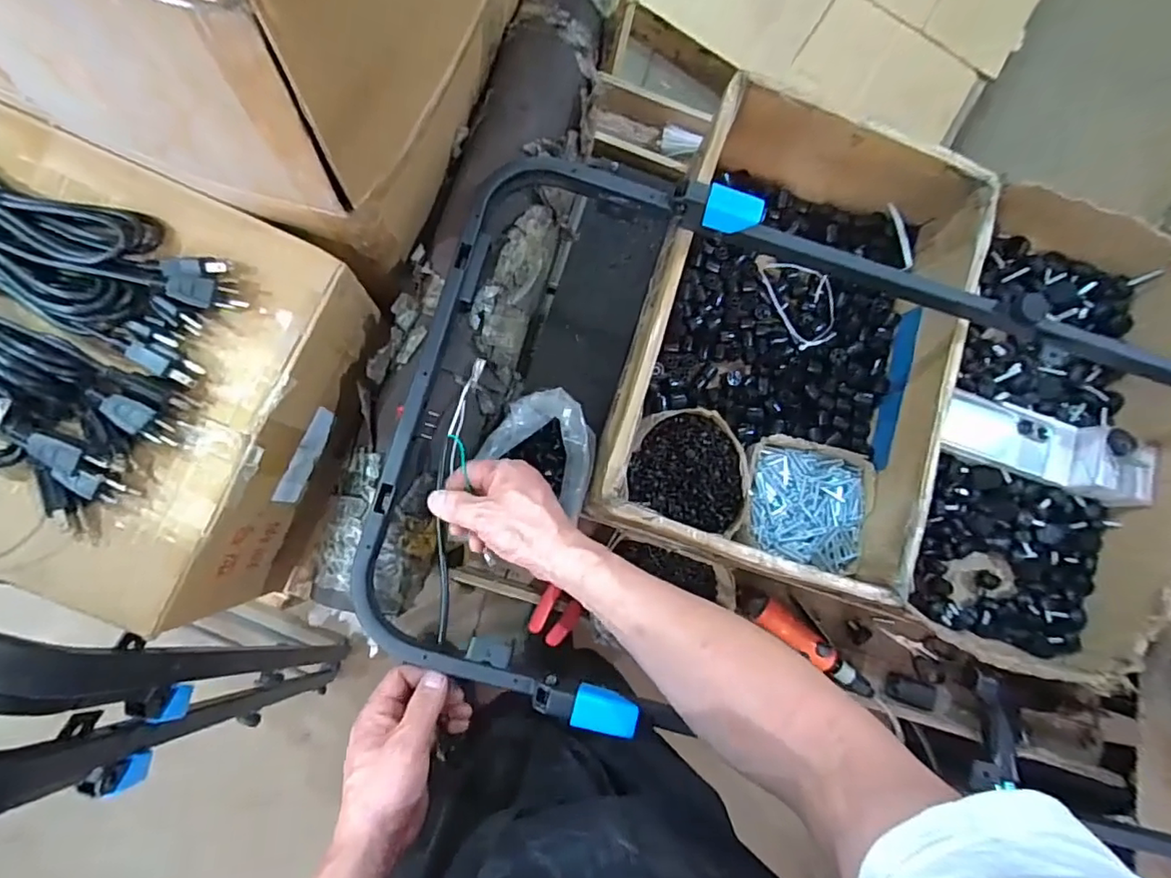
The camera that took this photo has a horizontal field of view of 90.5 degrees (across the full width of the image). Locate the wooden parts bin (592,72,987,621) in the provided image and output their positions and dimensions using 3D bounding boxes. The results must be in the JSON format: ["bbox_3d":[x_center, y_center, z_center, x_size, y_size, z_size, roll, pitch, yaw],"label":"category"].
[{"bbox_3d":[0.241,-0.110,0.704,0.350,0.164,0.526,18,82,-4],"label":"wooden parts bin"}]

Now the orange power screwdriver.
[{"bbox_3d":[0.293,0.273,0.777,0.197,0.039,0.045,38,81,-1],"label":"orange power screwdriver"}]

